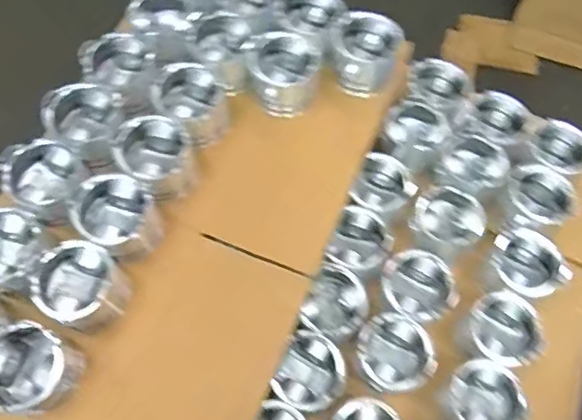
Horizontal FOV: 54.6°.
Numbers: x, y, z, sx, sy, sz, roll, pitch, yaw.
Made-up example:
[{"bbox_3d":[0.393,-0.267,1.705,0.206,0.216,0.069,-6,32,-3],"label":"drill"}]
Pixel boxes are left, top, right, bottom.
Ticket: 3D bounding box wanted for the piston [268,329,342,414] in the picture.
[{"bbox_3d":[0.025,0.214,0.727,0.081,0.062,0.091,27,68,10],"label":"piston"}]

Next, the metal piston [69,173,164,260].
[{"bbox_3d":[-0.214,0.011,0.709,0.088,0.085,0.092,1,66,-2],"label":"metal piston"}]

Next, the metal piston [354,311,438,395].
[{"bbox_3d":[0.132,0.189,0.741,0.087,0.079,0.095,1,66,-2],"label":"metal piston"}]

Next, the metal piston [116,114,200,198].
[{"bbox_3d":[-0.173,-0.066,0.742,0.090,0.076,0.091,0,68,0],"label":"metal piston"}]

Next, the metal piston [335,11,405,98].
[{"bbox_3d":[0.109,-0.227,0.822,0.096,0.092,0.092,1,66,-2],"label":"metal piston"}]

